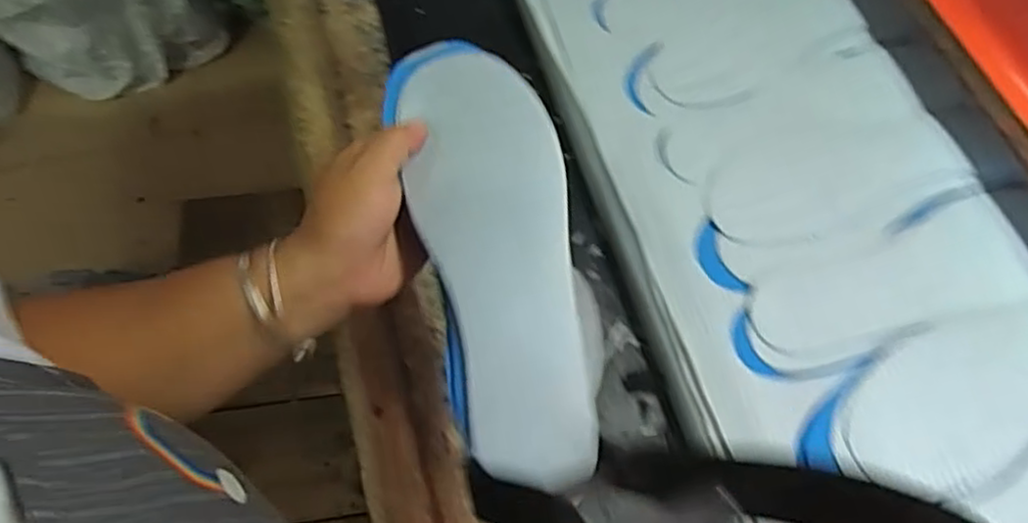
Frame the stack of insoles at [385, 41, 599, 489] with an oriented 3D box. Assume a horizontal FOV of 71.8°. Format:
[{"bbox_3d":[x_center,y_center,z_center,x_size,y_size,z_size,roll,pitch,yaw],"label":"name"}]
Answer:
[{"bbox_3d":[-0.010,-0.012,0.394,0.082,0.030,0.264,-12,73,-3],"label":"stack of insoles"}]

